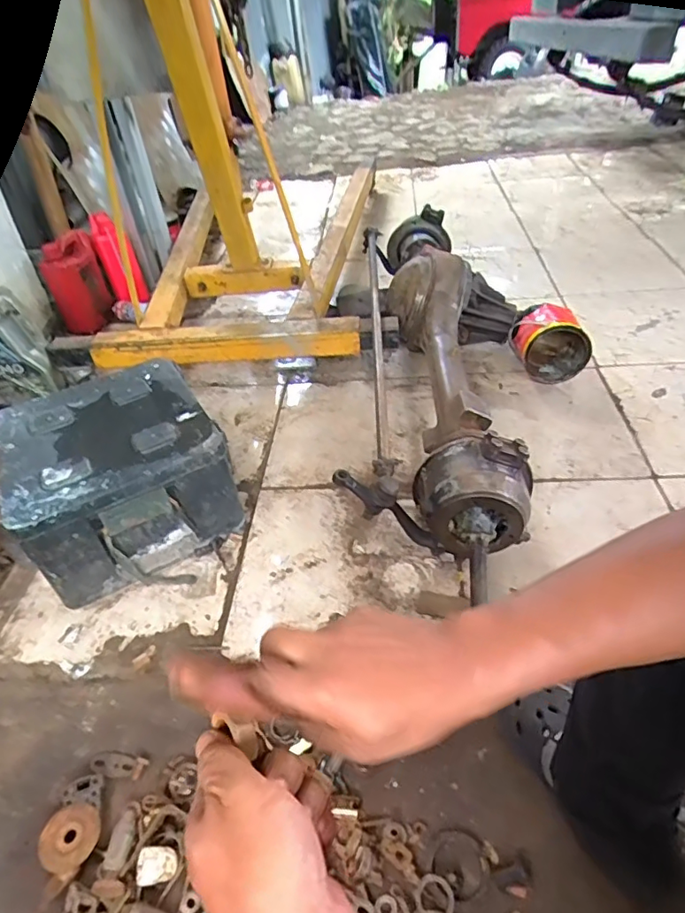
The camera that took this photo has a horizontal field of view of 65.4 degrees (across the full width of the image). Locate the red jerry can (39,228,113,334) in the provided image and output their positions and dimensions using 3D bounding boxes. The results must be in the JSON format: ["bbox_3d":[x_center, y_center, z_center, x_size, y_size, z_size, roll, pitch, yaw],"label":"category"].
[{"bbox_3d":[-0.773,-0.509,1.558,0.101,0.252,0.137,2,43,10],"label":"red jerry can"}]

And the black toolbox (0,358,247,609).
[{"bbox_3d":[-0.427,0.040,1.059,0.354,0.263,0.350,-23,43,-17],"label":"black toolbox"}]

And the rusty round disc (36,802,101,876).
[{"bbox_3d":[-0.345,0.480,0.675,0.073,0.010,0.071,-5,42,4],"label":"rusty round disc"}]

